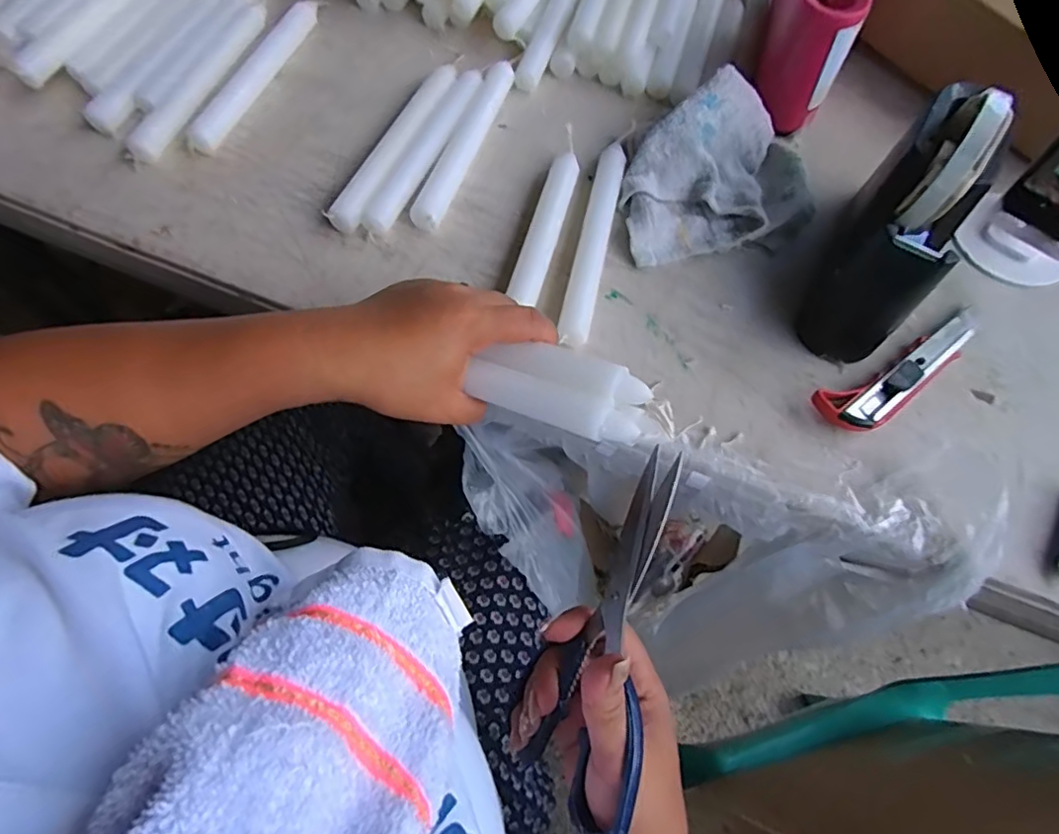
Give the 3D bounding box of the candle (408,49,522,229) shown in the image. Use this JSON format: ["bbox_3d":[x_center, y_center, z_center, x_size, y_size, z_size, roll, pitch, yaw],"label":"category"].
[{"bbox_3d":[-0.049,-0.235,0.475,0.022,0.020,0.208,18,66,5],"label":"candle"}]

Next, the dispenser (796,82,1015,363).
[{"bbox_3d":[0.260,-0.140,0.392,0.059,0.127,0.181,30,68,10],"label":"dispenser"}]

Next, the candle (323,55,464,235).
[{"bbox_3d":[-0.102,-0.229,0.467,0.021,0.022,0.205,20,67,6],"label":"candle"}]

